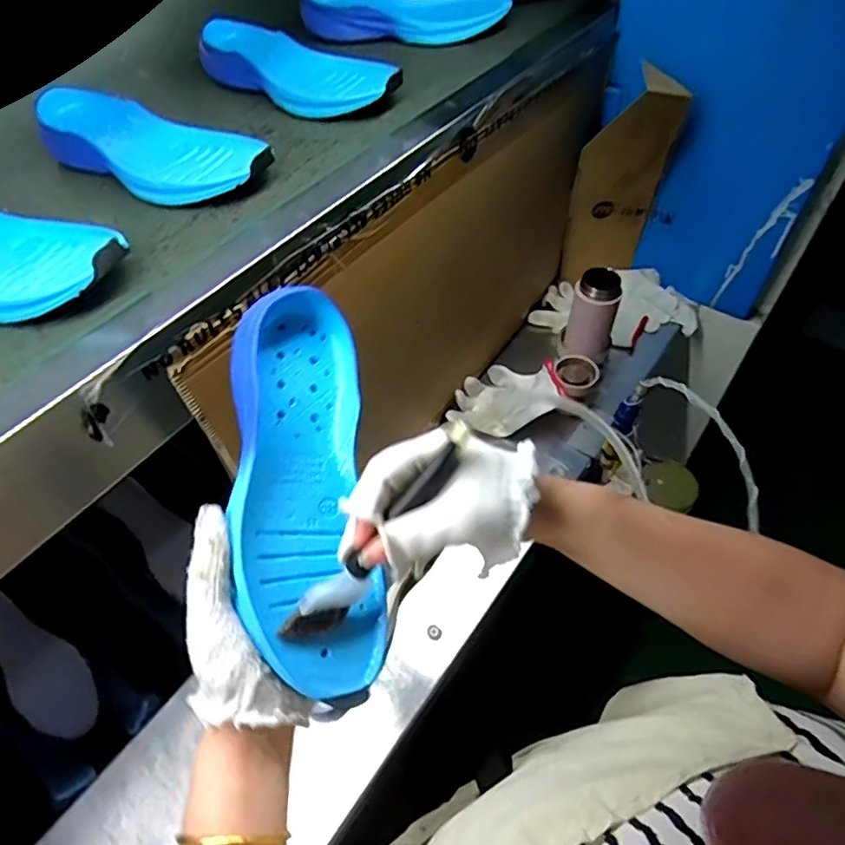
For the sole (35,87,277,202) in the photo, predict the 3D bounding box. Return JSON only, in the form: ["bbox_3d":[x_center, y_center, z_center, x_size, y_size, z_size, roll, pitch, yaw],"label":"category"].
[{"bbox_3d":[-0.252,-0.262,0.549,0.254,0.040,0.098,26,59,23],"label":"sole"}]

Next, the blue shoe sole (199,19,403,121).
[{"bbox_3d":[-0.142,-0.392,0.643,0.249,0.037,0.091,34,61,25],"label":"blue shoe sole"}]

